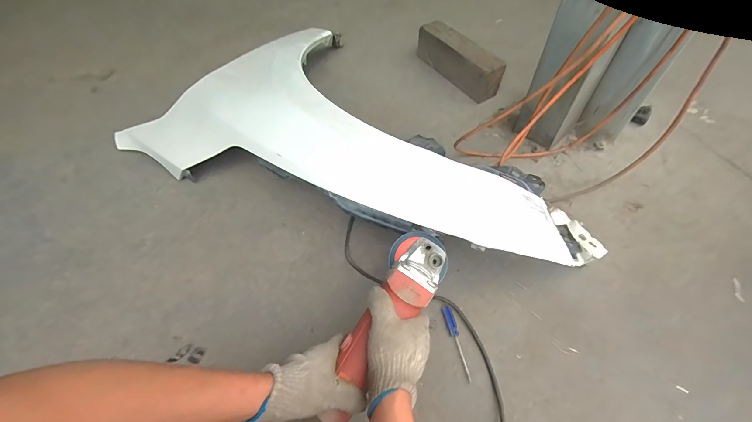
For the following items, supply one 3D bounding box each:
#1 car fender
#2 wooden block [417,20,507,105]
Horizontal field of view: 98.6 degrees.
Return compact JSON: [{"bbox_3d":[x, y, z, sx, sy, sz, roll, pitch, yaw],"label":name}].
[{"bbox_3d":[-0.086,-0.236,0.778,1.114,0.156,0.536,18,59,15],"label":"car fender"},{"bbox_3d":[0.237,-0.438,0.934,0.074,0.112,0.305,-26,58,-13],"label":"wooden block"}]

